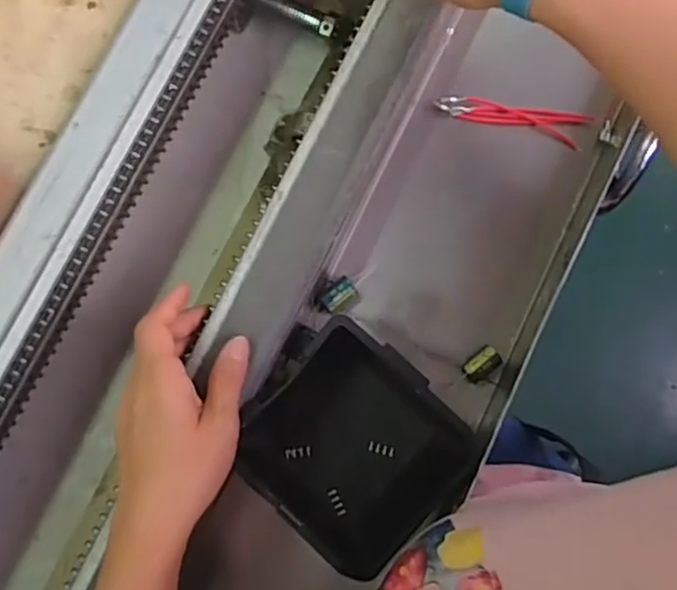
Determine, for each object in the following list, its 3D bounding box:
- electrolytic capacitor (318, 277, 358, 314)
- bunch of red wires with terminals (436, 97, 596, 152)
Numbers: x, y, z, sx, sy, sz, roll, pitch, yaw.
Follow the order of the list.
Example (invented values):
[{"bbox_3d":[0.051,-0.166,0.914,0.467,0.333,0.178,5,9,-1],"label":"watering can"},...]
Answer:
[{"bbox_3d":[0.000,0.000,0.467,0.027,0.014,0.019,-39,83,-5],"label":"electrolytic capacitor"},{"bbox_3d":[0.136,-0.137,0.490,0.119,0.009,0.024,10,82,2],"label":"bunch of red wires with terminals"}]

